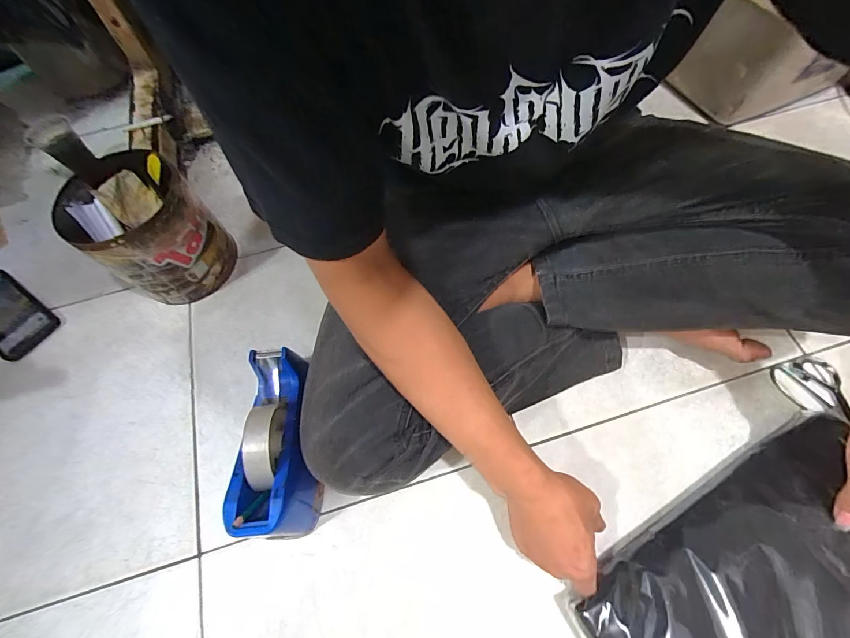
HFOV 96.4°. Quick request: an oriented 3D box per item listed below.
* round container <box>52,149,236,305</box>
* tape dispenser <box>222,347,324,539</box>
[{"bbox_3d":[-0.371,-0.109,0.541,0.138,0.176,0.140,-1,61,1],"label":"round container"},{"bbox_3d":[-0.161,0.145,0.437,0.082,0.119,0.188,-7,65,-1],"label":"tape dispenser"}]

